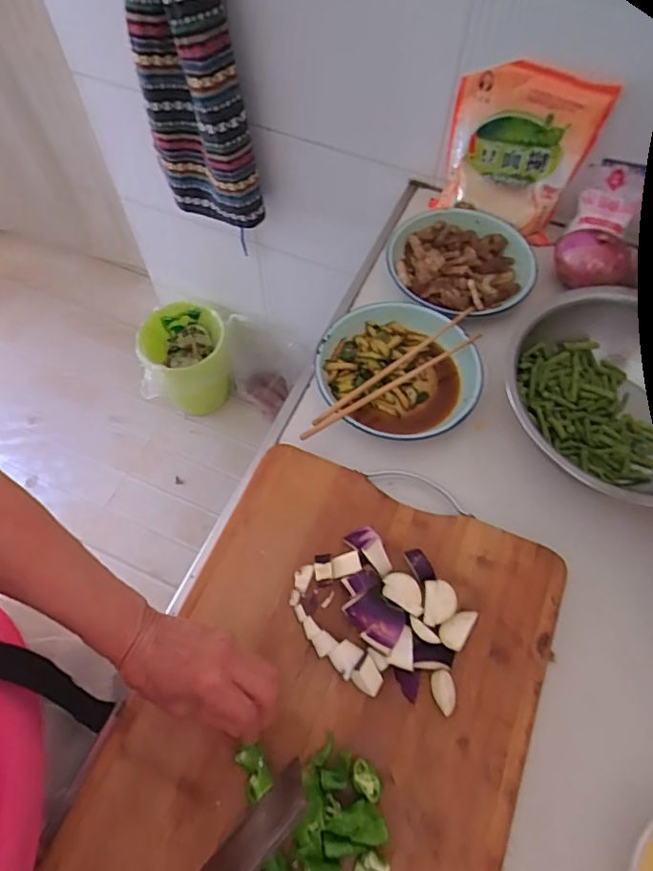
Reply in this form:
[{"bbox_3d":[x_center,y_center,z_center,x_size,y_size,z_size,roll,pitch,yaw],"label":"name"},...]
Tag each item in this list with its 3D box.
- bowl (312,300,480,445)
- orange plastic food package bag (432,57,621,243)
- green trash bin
[{"bbox_3d":[0.085,-0.065,0.641,0.176,0.070,0.172,0,62,0],"label":"bowl"},{"bbox_3d":[0.237,-0.361,0.686,0.176,0.165,0.064,20,63,10],"label":"orange plastic food package bag"},{"bbox_3d":[-0.351,-0.188,1.369,0.197,0.225,0.197,0,62,0],"label":"green trash bin"}]

